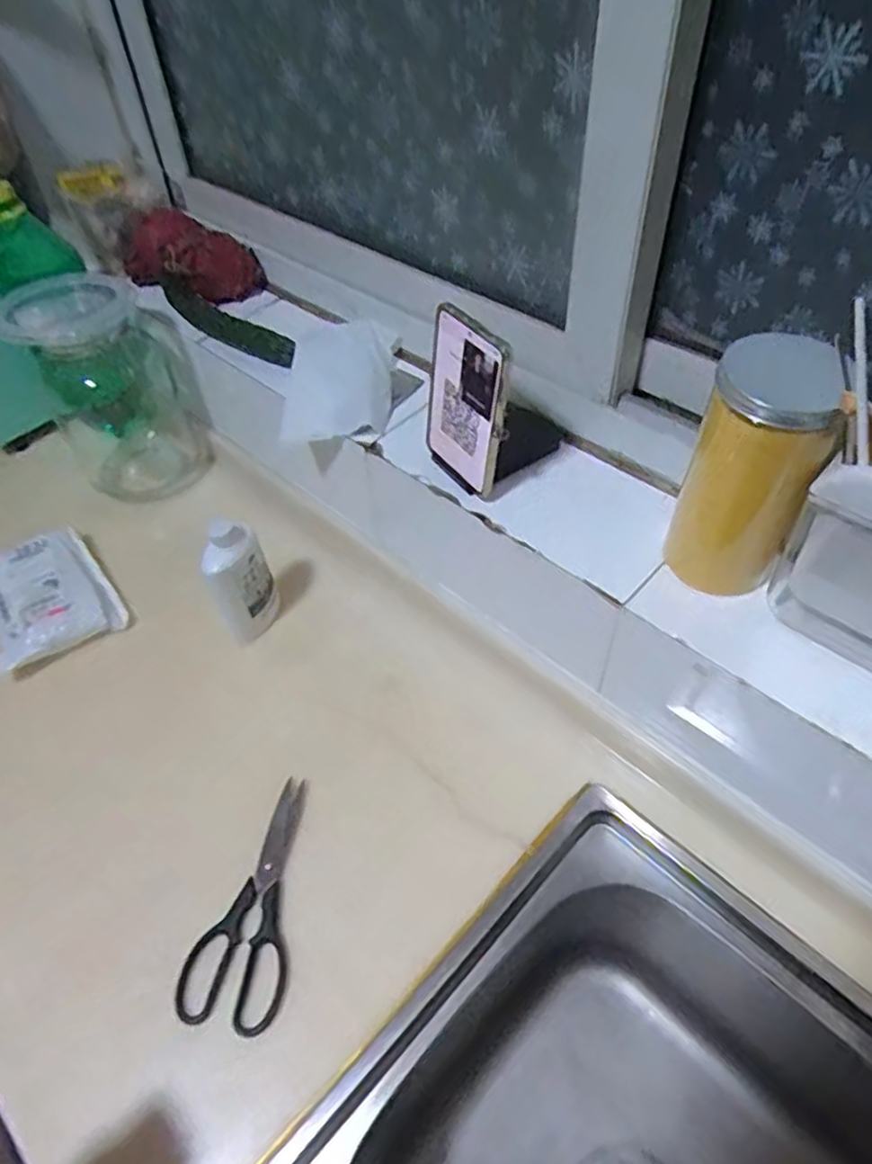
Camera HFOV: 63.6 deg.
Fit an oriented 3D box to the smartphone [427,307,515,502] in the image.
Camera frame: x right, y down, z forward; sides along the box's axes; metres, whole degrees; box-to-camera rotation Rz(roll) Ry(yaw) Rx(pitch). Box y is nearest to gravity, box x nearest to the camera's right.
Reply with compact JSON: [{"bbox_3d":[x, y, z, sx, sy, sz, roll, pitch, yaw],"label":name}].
[{"bbox_3d":[0.025,-0.148,0.597,0.012,0.149,0.091,-27,54,-29],"label":"smartphone"}]

